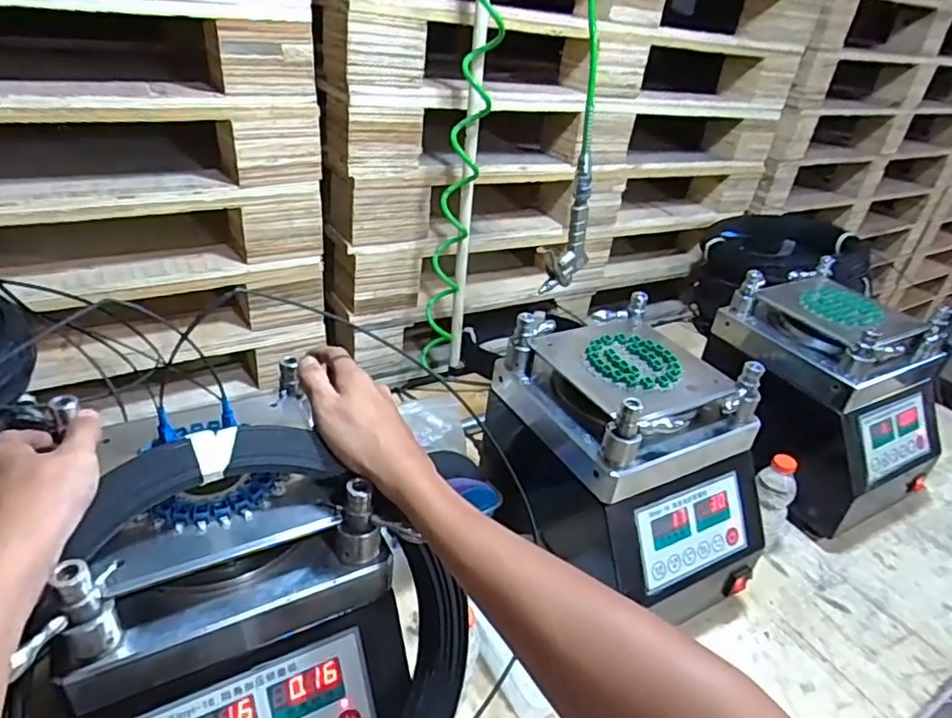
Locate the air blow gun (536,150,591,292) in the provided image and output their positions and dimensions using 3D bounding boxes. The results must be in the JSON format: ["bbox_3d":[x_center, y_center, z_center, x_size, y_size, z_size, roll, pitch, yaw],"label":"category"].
[{"bbox_3d":[0.121,-0.169,0.780,0.037,0.164,0.080,25,37,25],"label":"air blow gun"}]

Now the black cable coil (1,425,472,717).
[{"bbox_3d":[-0.152,0.213,0.405,0.304,0.029,0.282,5,79,-28],"label":"black cable coil"}]

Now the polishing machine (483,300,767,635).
[{"bbox_3d":[0.175,0.126,0.707,0.221,0.280,0.291,-14,38,-29],"label":"polishing machine"}]

